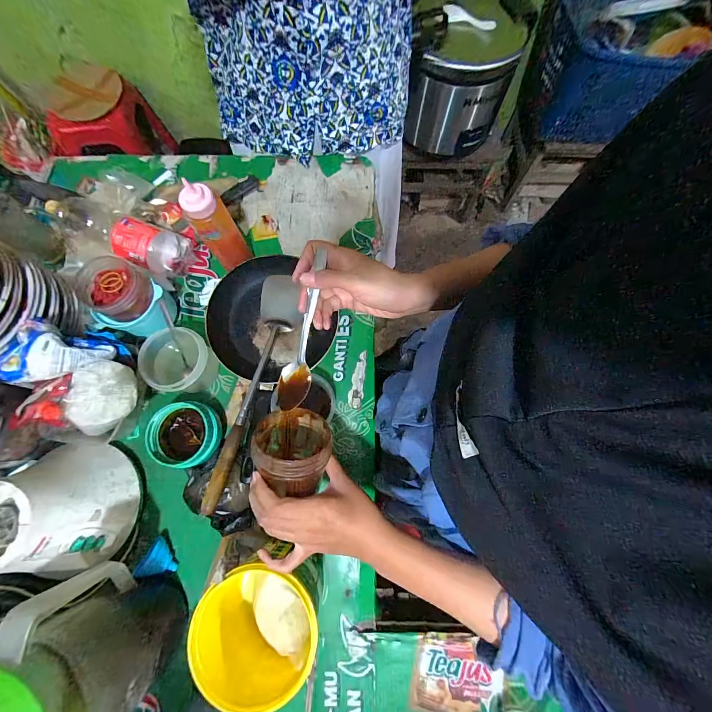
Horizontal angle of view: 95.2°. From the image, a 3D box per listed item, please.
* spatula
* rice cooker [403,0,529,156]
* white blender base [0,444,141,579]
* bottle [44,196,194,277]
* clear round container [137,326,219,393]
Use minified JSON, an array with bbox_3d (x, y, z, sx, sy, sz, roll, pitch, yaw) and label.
[{"bbox_3d":[-0.159,0.037,0.548,0.078,0.065,0.405,6,74,1],"label":"spatula"},{"bbox_3d":[0.341,-0.916,1.055,0.308,0.357,0.309,19,74,7],"label":"rice cooker"},{"bbox_3d":[-0.421,0.211,0.456,0.164,0.129,0.149,34,76,11],"label":"white blender base"},{"bbox_3d":[-0.448,-0.229,0.617,0.247,0.095,0.085,20,75,5],"label":"bottle"},{"bbox_3d":[-0.293,0.013,0.550,0.099,0.084,0.097,0,74,0],"label":"clear round container"}]

